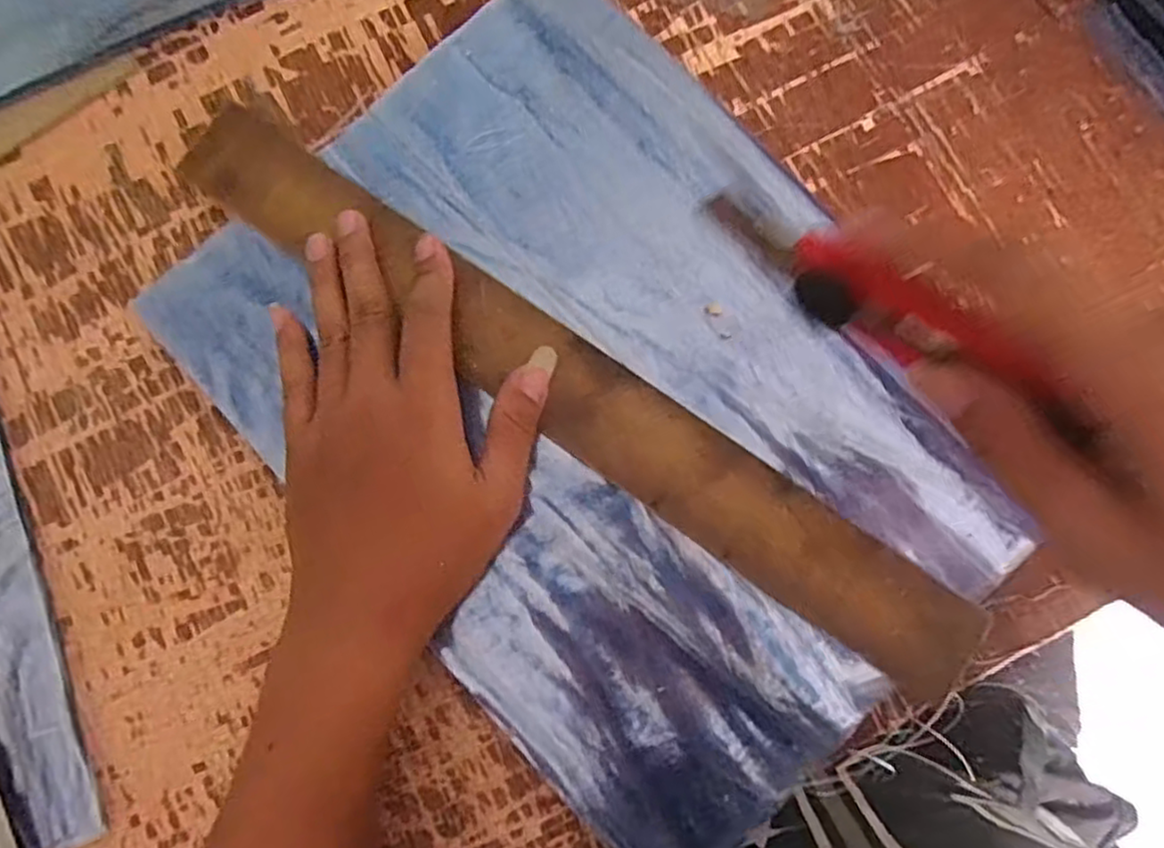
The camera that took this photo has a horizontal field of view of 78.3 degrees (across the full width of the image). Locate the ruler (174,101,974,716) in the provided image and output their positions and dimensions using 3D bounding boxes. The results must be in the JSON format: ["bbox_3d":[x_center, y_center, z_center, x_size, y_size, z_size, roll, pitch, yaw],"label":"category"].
[{"bbox_3d":[-0.011,-0.019,0.334,0.424,0.012,0.048,36,87,7],"label":"ruler"}]

